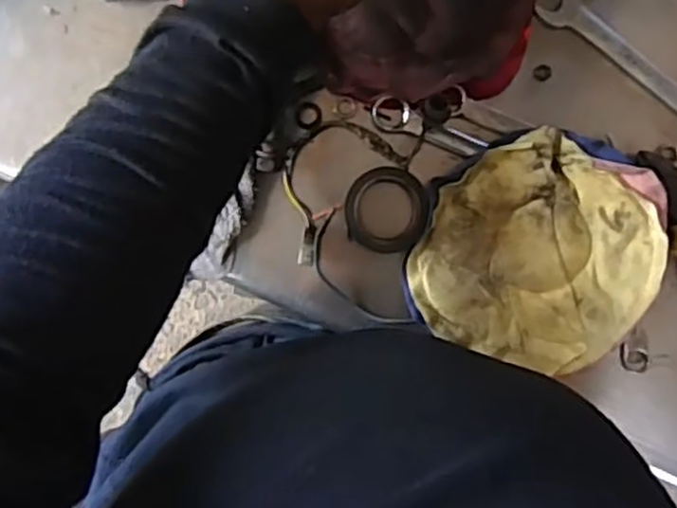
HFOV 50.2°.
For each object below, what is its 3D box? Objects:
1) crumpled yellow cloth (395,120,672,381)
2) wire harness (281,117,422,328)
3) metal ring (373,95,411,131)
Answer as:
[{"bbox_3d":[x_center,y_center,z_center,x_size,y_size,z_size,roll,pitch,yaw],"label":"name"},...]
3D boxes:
[{"bbox_3d":[0.128,-0.001,0.461,0.146,0.032,0.146,19,96,-4],"label":"crumpled yellow cloth"},{"bbox_3d":[0.007,-0.020,0.469,0.087,0.026,0.127,5,97,-2],"label":"wire harness"},{"bbox_3d":[0.034,-0.090,0.463,0.023,0.007,0.023,0,97,-2],"label":"metal ring"}]

